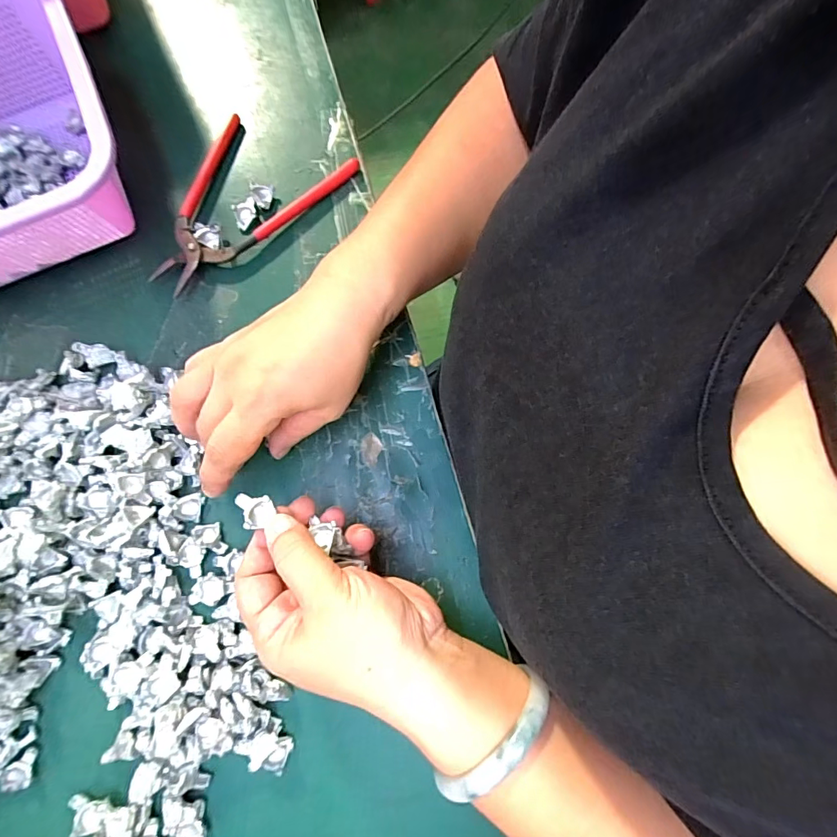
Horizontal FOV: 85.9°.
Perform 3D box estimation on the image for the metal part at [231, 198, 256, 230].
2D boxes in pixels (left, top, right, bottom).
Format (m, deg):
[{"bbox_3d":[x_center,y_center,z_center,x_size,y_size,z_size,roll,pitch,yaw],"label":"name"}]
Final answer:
[{"bbox_3d":[-0.127,-0.151,0.329,0.016,0.004,0.019,-19,77,-3],"label":"metal part"}]

